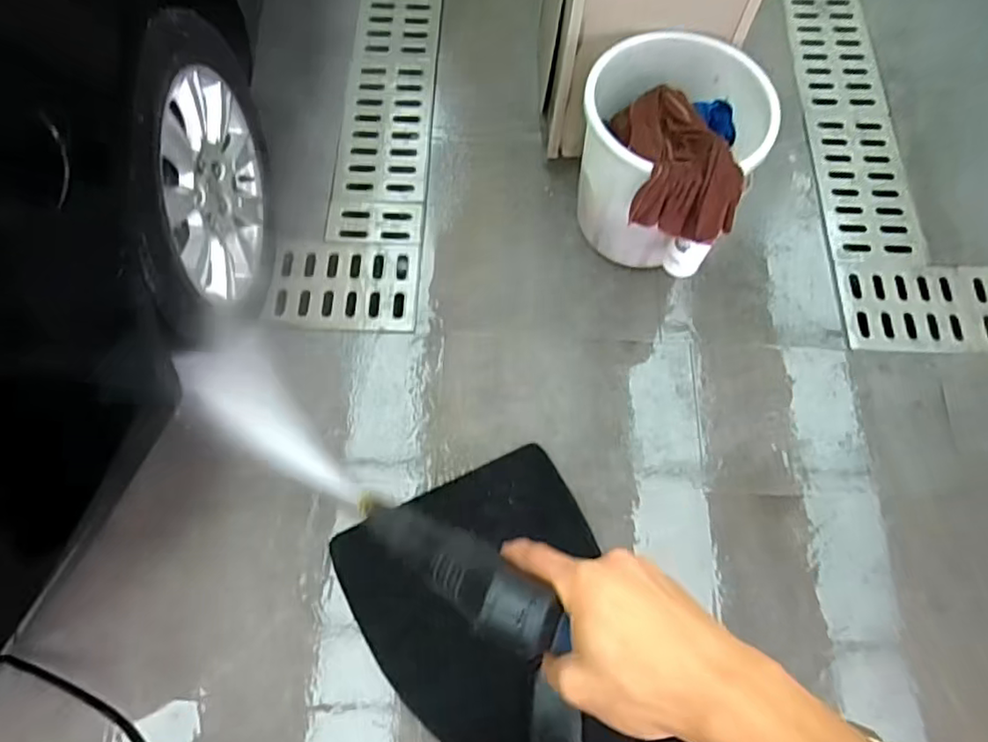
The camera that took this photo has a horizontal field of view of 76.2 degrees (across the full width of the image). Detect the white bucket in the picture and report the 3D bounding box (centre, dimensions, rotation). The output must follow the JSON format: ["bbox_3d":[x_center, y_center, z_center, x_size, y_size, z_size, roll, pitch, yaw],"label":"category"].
[{"bbox_3d":[0.374,-0.478,1.440,0.369,0.362,0.364,1,68,-2],"label":"white bucket"}]

